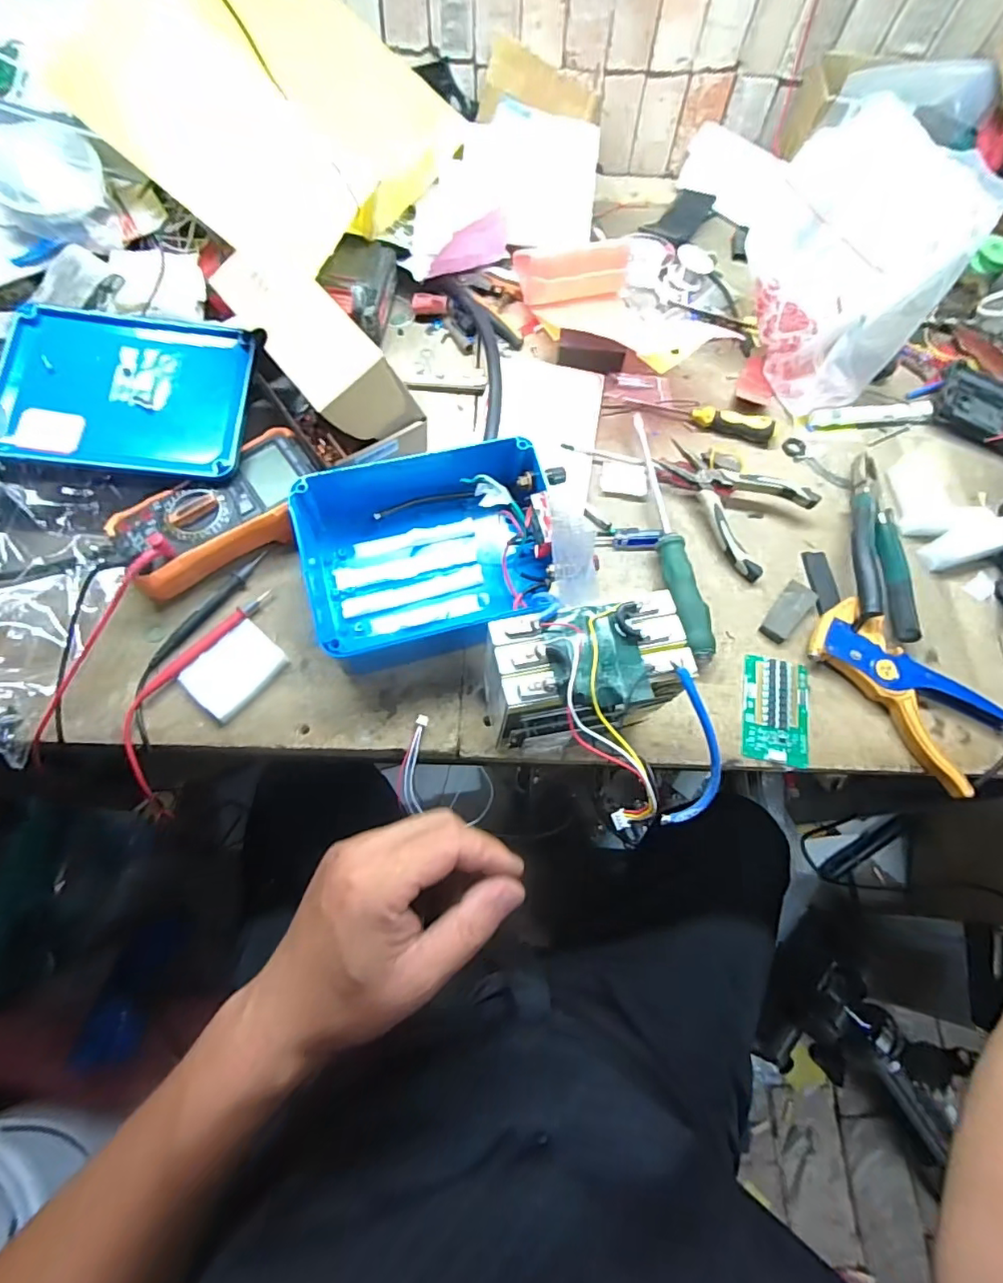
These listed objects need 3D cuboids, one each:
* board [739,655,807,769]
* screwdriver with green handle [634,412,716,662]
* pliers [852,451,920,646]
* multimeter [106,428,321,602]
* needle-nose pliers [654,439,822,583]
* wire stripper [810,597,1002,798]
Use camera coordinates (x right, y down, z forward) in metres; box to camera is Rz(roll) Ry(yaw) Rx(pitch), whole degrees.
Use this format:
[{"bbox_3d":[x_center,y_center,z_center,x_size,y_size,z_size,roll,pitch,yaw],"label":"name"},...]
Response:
[{"bbox_3d":[0.229,0.056,0.453,0.054,0.006,0.088,11,69,2],"label":"board"},{"bbox_3d":[0.152,-0.102,0.502,0.030,0.031,0.257,-6,70,-5],"label":"screwdriver with green handle"},{"bbox_3d":[0.352,-0.096,0.498,0.063,0.037,0.196,15,69,3],"label":"pliers"},{"bbox_3d":[-0.237,-0.107,0.474,0.173,0.045,0.090,-35,75,-14],"label":"multimeter"},{"bbox_3d":[0.210,-0.135,0.517,0.138,0.031,0.101,39,72,12],"label":"needle-nose pliers"},{"bbox_3d":[0.334,0.038,0.455,0.087,0.021,0.162,-42,76,-16],"label":"wire stripper"}]

